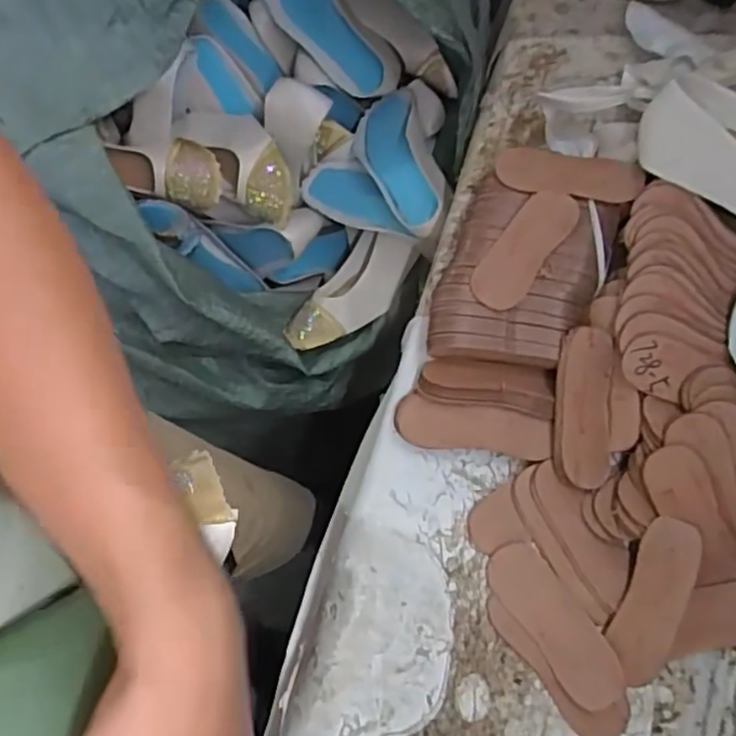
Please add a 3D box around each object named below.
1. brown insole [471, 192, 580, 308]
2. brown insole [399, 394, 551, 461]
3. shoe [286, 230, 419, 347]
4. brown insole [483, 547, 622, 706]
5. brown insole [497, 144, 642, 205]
[{"bbox_3d":[0.148,-0.112,0.635,0.049,0.008,0.136,33,73,14],"label":"brown insole"},{"bbox_3d":[0.094,0.055,0.607,0.137,0.010,0.044,9,84,10],"label":"brown insole"},{"bbox_3d":[-0.025,-0.101,0.900,0.204,0.052,0.093,-42,73,-13],"label":"shoe"},{"bbox_3d":[0.155,0.211,0.557,0.050,0.004,0.138,-36,67,-4],"label":"brown insole"},{"bbox_3d":[0.197,-0.192,0.665,0.138,0.011,0.059,9,61,15],"label":"brown insole"}]

